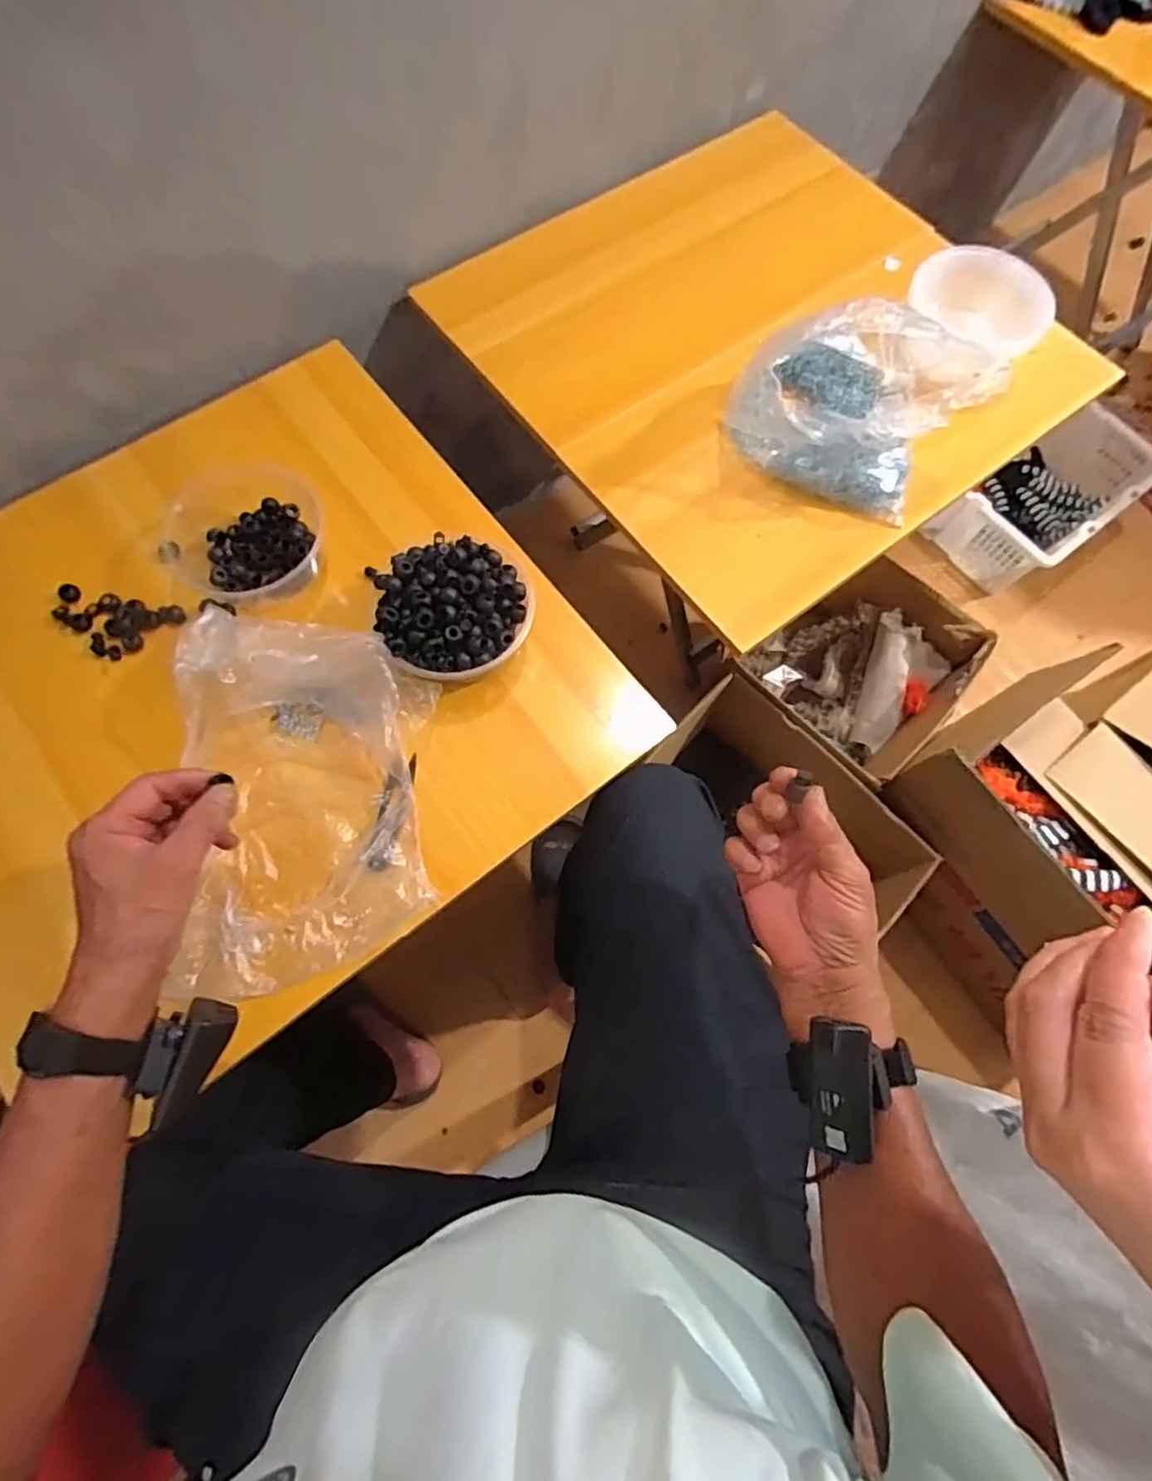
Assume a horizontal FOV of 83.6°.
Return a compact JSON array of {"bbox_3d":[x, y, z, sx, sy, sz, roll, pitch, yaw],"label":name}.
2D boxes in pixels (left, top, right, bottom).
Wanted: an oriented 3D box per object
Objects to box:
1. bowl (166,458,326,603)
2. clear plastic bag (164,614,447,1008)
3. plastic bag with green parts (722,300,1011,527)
[{"bbox_3d":[-0.314,-0.198,0.621,0.144,0.054,0.137,0,71,-1],"label":"bowl"},{"bbox_3d":[-0.230,0.045,0.533,0.217,0.068,0.310,-1,71,-2],"label":"clear plastic bag"},{"bbox_3d":[0.273,-0.351,0.626,0.214,0.142,0.167,29,73,8],"label":"plastic bag with green parts"}]

